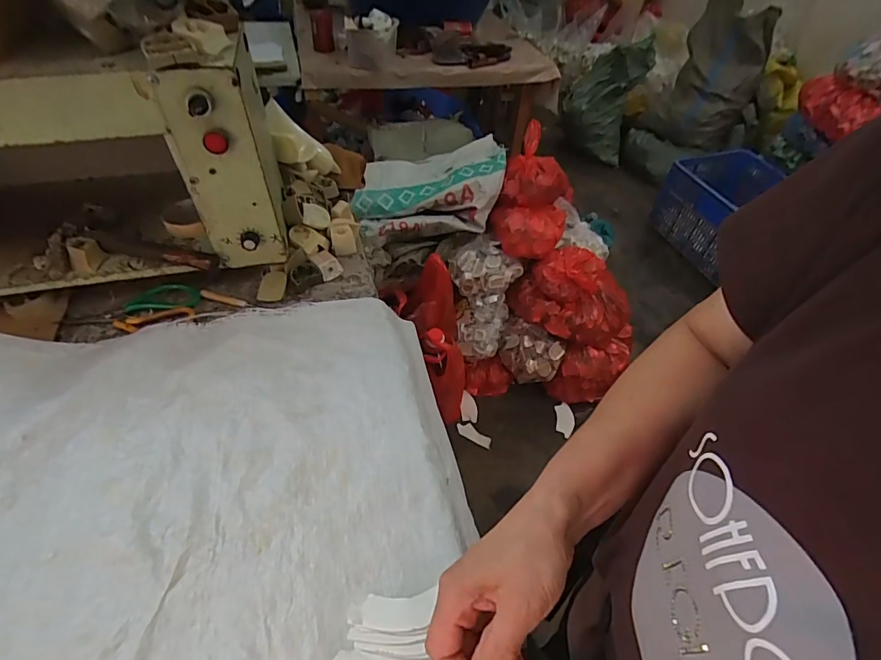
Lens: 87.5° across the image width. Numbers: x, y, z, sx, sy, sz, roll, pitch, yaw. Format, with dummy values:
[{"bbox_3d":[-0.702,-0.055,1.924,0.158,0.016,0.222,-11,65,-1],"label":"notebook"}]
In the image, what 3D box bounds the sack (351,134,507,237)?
[{"bbox_3d":[-0.028,-0.401,1.312,0.447,0.150,0.254,-12,49,-15],"label":"sack"}]

